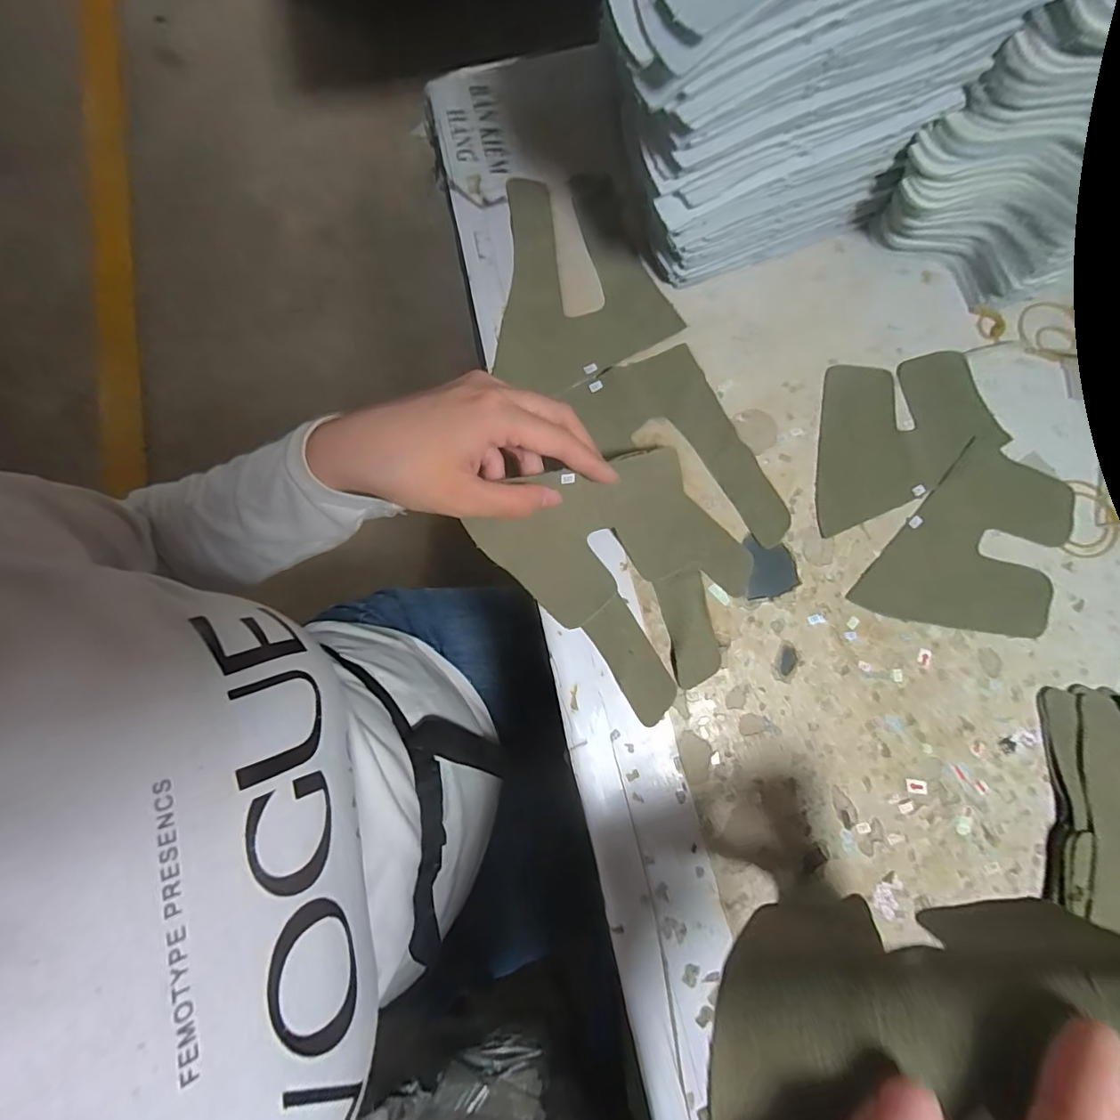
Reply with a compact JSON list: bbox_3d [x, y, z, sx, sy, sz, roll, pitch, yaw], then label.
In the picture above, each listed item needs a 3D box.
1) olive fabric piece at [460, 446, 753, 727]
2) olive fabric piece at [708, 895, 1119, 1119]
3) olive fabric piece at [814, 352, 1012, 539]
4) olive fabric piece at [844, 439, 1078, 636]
[{"bbox_3d":[0.046,0.005,0.297,0.119,0.043,0.144,-40,82,-7],"label":"olive fabric piece"},{"bbox_3d":[0.101,0.129,0.152,0.128,0.063,0.031,-20,80,2],"label":"olive fabric piece"},{"bbox_3d":[0.216,-0.085,0.335,0.135,0.004,0.096,-21,80,-4],"label":"olive fabric piece"},{"bbox_3d":[0.262,-0.001,0.317,0.094,0.004,0.142,42,82,7],"label":"olive fabric piece"}]

